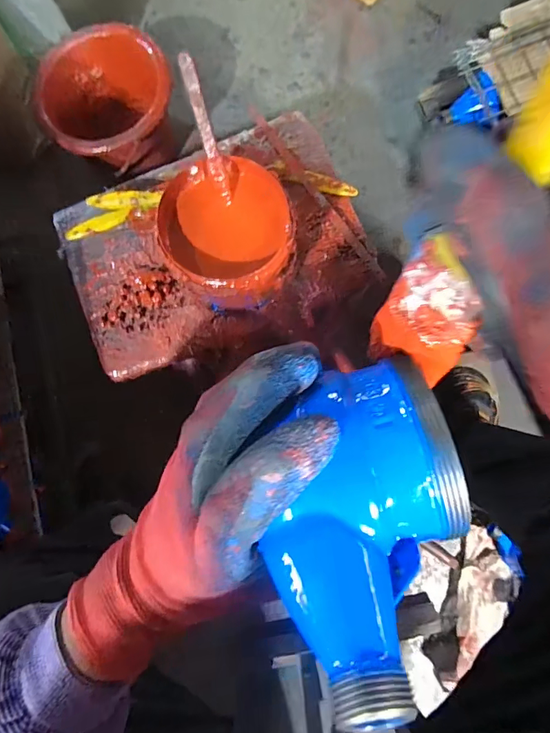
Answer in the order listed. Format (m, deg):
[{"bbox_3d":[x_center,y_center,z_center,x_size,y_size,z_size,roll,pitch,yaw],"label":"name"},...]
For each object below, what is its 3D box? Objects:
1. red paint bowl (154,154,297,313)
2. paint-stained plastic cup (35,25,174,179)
[{"bbox_3d":[-0.049,-0.141,0.517,0.138,0.127,0.149,0,81,3],"label":"red paint bowl"},{"bbox_3d":[-0.268,-0.437,0.770,0.198,0.166,0.239,-3,81,3],"label":"paint-stained plastic cup"}]

